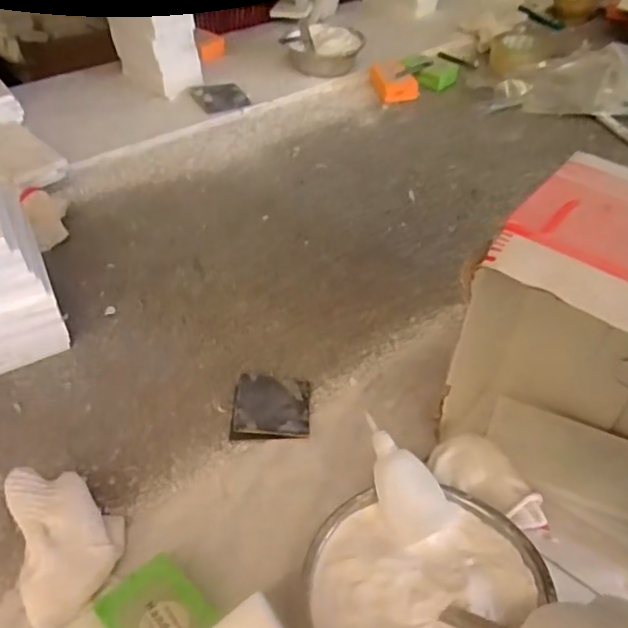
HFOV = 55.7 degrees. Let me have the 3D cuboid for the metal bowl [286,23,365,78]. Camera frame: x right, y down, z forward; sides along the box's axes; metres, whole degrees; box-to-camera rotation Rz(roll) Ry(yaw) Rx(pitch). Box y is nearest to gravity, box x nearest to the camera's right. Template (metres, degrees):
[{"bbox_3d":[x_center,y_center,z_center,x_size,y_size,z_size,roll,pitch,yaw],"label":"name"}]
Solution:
[{"bbox_3d":[0.021,-0.489,1.094,0.130,0.074,0.128,0,46,0],"label":"metal bowl"}]

